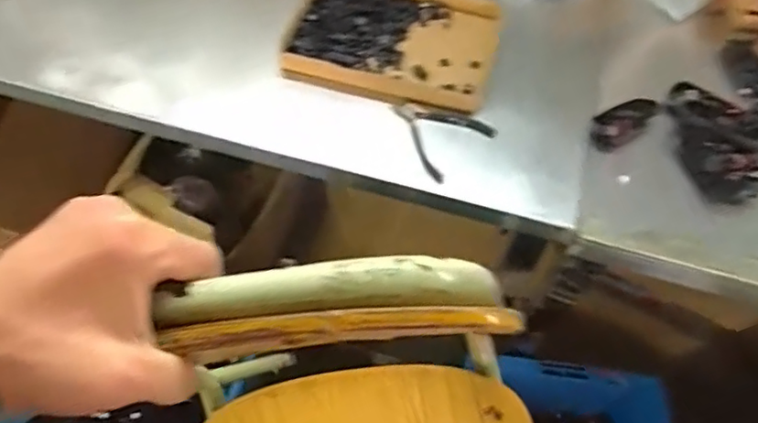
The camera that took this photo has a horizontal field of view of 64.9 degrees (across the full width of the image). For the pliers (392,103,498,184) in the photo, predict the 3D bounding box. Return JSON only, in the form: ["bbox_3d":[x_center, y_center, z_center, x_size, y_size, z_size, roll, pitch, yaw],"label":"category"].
[{"bbox_3d":[0.103,-0.118,0.884,0.115,0.026,0.138,-22,61,-17],"label":"pliers"}]

